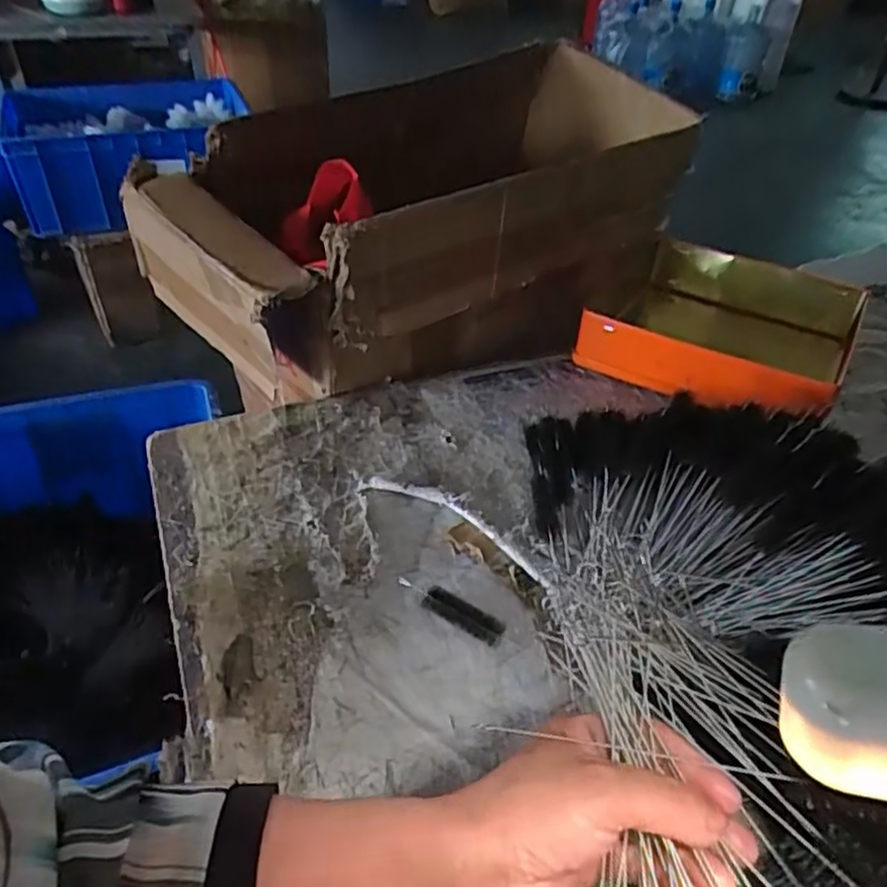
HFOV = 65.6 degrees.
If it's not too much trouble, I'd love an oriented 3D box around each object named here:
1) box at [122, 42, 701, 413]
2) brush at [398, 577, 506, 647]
[{"bbox_3d":[-0.010,-0.250,0.746,0.549,0.233,0.282,-25,49,-29],"label":"box"},{"bbox_3d":[0.004,0.118,0.494,0.083,0.011,0.018,24,46,22],"label":"brush"}]

